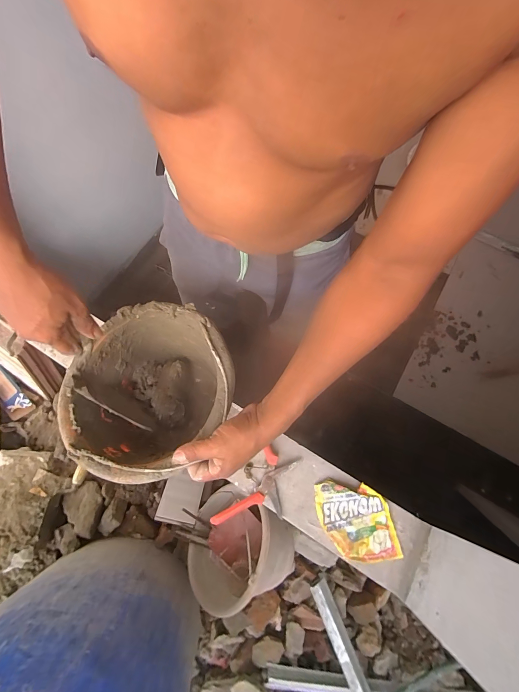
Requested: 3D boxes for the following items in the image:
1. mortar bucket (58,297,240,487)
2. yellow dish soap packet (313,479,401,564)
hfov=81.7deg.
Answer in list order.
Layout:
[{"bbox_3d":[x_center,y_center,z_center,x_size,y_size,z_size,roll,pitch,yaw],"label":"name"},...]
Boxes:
[{"bbox_3d":[-0.159,0.069,0.474,0.233,0.188,0.241,0,71,1],"label":"mortar bucket"},{"bbox_3d":[0.163,0.294,0.506,0.112,0.017,0.131,-13,71,-4],"label":"yellow dish soap packet"}]

